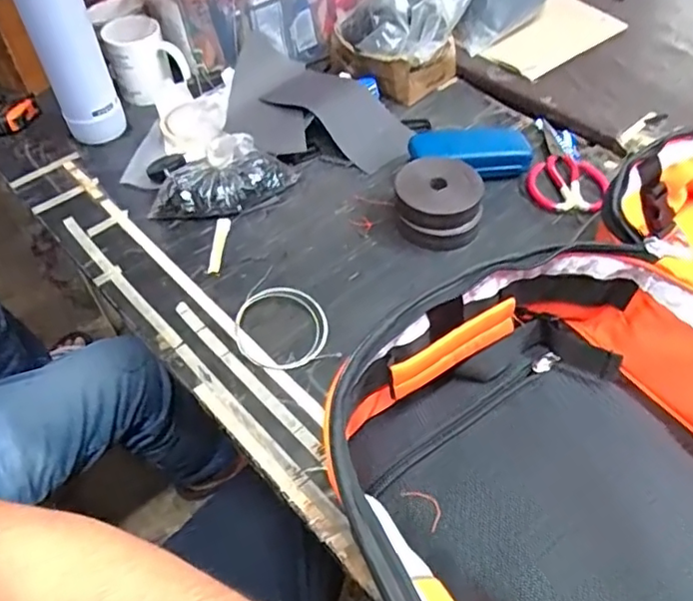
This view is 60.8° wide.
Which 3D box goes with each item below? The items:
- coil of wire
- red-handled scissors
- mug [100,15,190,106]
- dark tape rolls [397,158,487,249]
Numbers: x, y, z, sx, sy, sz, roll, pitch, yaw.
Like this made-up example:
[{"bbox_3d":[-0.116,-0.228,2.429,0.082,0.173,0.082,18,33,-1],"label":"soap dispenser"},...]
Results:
[{"bbox_3d":[-0.072,0.015,0.611,0.092,0.010,0.134,-17,53,-10],"label":"coil of wire"},{"bbox_3d":[0.274,-0.179,0.760,0.091,0.018,0.176,-1,51,3],"label":"red-handled scissors"},{"bbox_3d":[-0.281,-0.329,0.826,0.088,0.089,0.111,-33,57,-21],"label":"mug"},{"bbox_3d":[0.106,-0.113,0.678,0.094,0.052,0.095,-5,51,0],"label":"dark tape rolls"}]

